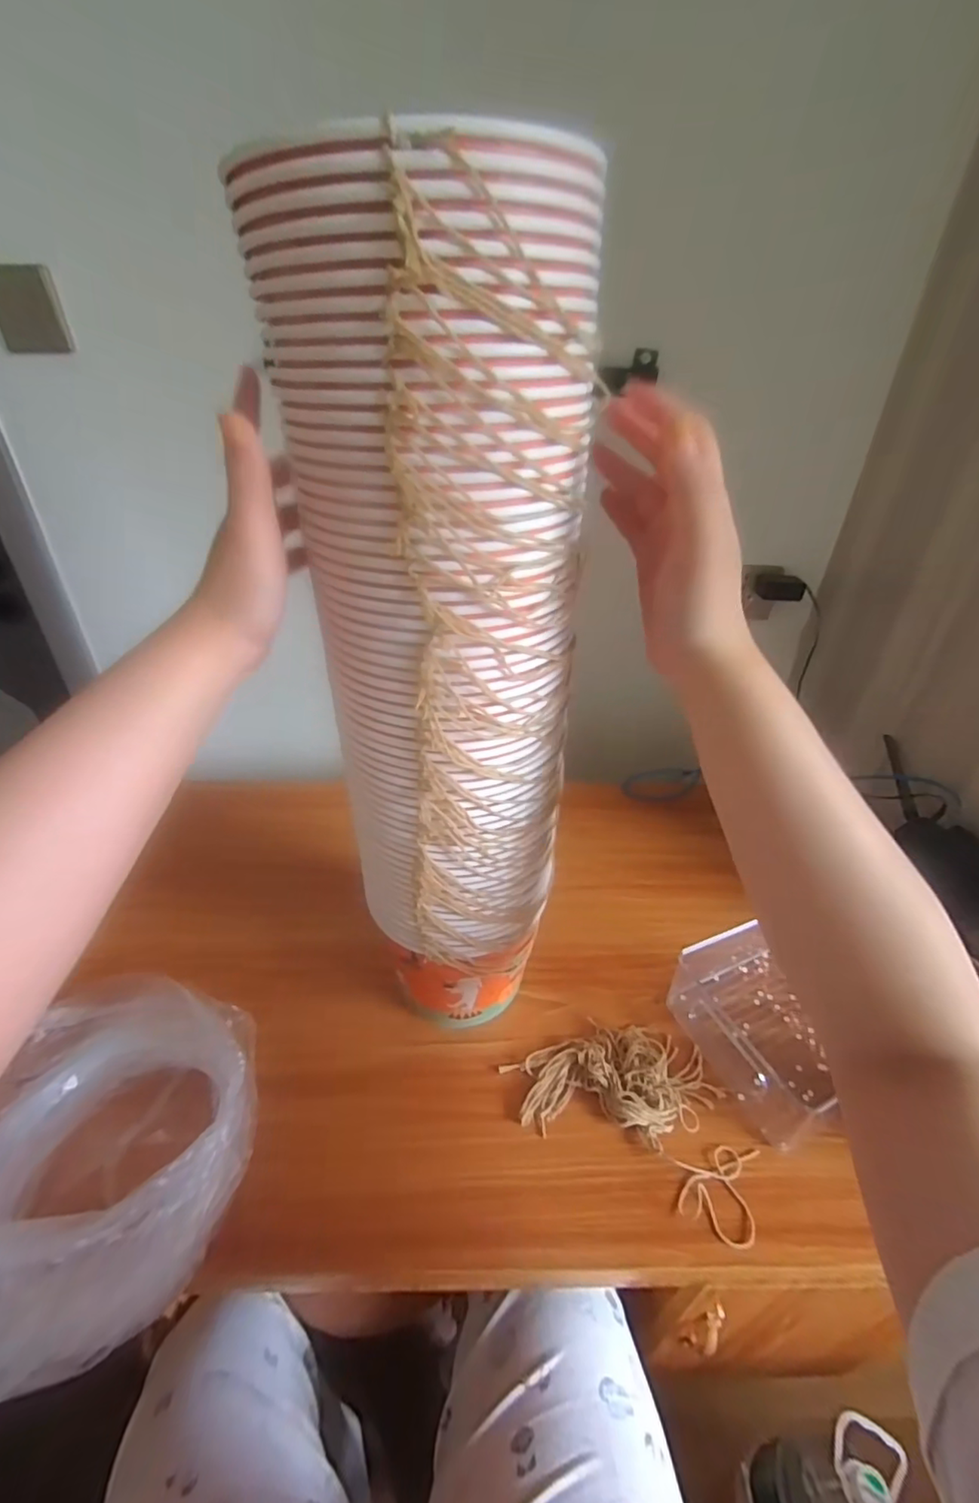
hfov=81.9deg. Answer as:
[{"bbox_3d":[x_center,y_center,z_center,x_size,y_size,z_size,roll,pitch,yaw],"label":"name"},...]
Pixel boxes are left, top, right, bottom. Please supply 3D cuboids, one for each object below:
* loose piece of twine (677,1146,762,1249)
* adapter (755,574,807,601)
[{"bbox_3d":[0.178,0.336,0.441,0.059,0.009,0.072,19,35,18],"label":"loose piece of twine"},{"bbox_3d":[0.463,-0.261,0.895,0.070,0.032,0.047,6,39,15],"label":"adapter"}]

